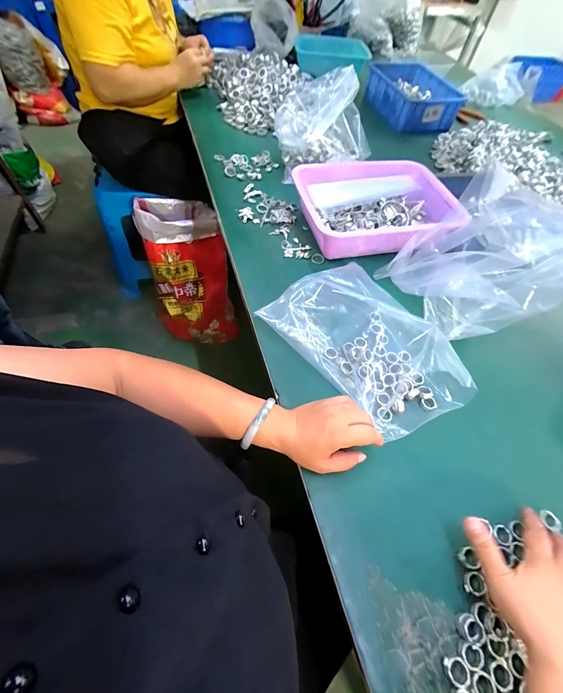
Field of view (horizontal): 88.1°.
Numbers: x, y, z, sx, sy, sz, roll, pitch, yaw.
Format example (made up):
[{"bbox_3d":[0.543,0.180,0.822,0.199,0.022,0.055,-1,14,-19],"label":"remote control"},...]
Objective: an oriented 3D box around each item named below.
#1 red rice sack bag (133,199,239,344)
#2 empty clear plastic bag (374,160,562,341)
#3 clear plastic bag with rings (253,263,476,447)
[{"bbox_3d":[-0.368,-0.264,1.153,0.307,0.579,0.209,-21,42,-16],"label":"red rice sack bag"},{"bbox_3d":[0.289,-0.117,0.437,0.123,0.185,0.209,-29,66,-21],"label":"empty clear plastic bag"},{"bbox_3d":[0.135,-0.012,0.440,0.188,0.046,0.290,-38,69,-23],"label":"clear plastic bag with rings"}]

